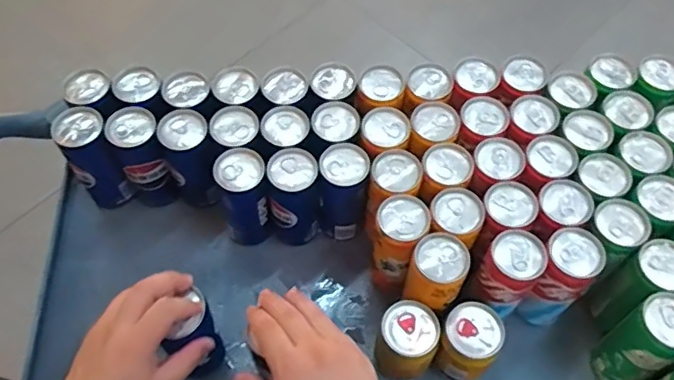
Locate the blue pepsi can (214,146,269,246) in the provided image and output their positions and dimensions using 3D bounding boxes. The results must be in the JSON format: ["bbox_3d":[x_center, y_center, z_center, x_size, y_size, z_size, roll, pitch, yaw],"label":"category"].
[{"bbox_3d":[-0.107,0.012,0.668,0.056,0.142,0.054,0,62,0],"label":"blue pepsi can"}]

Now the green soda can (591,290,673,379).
[{"bbox_3d":[0.308,0.155,0.579,0.054,0.138,0.058,0,62,0],"label":"green soda can"}]

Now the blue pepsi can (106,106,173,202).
[{"bbox_3d":[-0.221,-0.034,0.691,0.068,0.136,0.062,-6,62,-3],"label":"blue pepsi can"}]

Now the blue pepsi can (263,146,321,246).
[{"bbox_3d":[-0.050,0.013,0.669,0.057,0.141,0.052,0,62,0],"label":"blue pepsi can"}]

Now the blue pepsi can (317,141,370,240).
[{"bbox_3d":[0.005,0.009,0.672,0.055,0.122,0.073,18,63,9],"label":"blue pepsi can"}]

